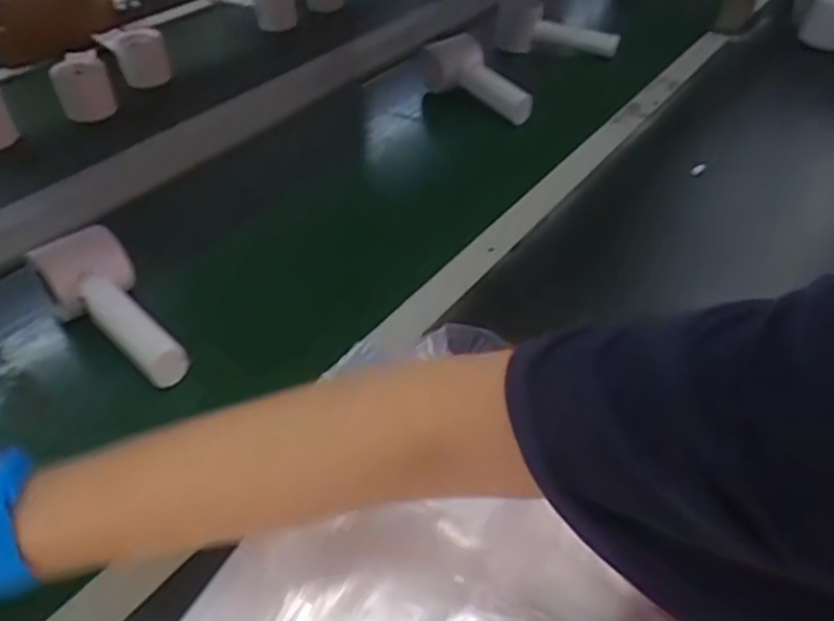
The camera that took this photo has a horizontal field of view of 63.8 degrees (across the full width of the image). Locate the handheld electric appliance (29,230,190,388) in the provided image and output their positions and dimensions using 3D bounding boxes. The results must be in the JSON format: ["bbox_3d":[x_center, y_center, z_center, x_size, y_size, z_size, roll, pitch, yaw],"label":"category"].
[{"bbox_3d":[-0.201,-0.001,0.465,0.146,0.036,0.062,40,54,20],"label":"handheld electric appliance"}]

